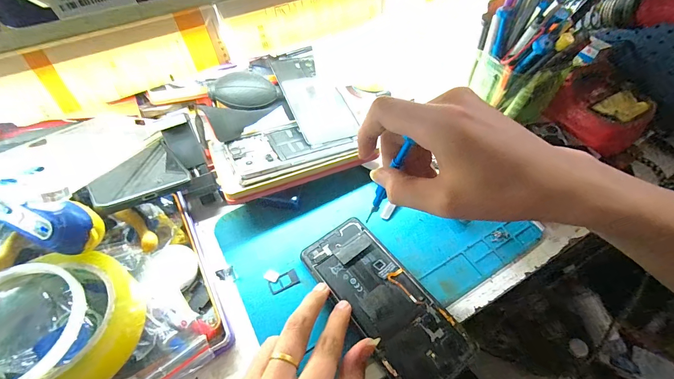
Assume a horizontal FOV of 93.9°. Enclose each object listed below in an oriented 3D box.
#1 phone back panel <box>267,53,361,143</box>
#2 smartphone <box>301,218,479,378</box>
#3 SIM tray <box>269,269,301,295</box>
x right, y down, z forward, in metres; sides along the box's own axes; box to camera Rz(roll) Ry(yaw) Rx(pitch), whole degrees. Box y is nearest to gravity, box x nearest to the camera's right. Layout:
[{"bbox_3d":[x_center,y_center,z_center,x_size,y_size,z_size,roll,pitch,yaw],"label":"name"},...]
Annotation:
[{"bbox_3d":[-0.031,-0.122,0.405,0.069,0.010,0.158,-18,55,-13],"label":"phone back panel"},{"bbox_3d":[0.041,0.095,0.280,0.072,0.005,0.158,-32,59,-20],"label":"smartphone"},{"bbox_3d":[-0.050,0.088,0.297,0.028,0.004,0.015,-25,56,-18],"label":"SIM tray"}]

